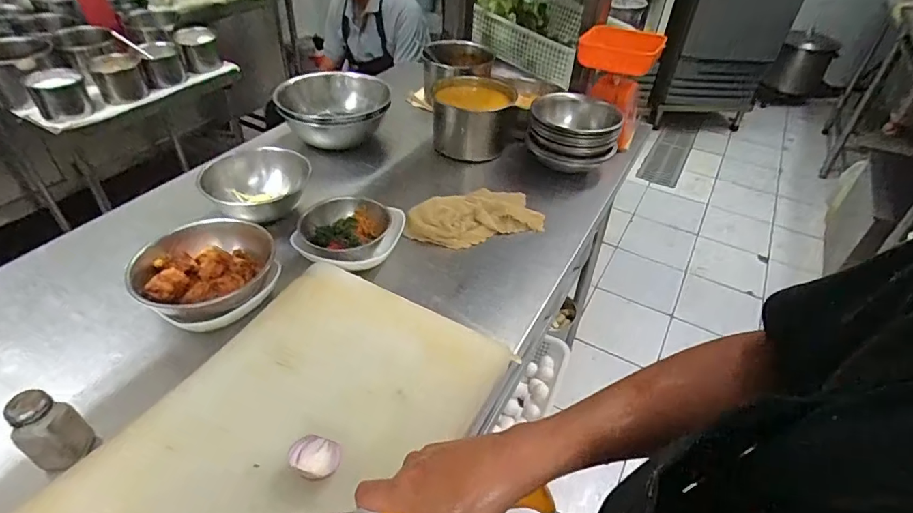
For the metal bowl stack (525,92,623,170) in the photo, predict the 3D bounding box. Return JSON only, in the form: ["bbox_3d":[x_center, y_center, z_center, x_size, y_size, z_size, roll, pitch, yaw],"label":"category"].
[{"bbox_3d":[0.229,-0.247,0.966,0.156,0.085,0.162,10,41,7],"label":"metal bowl stack"}]

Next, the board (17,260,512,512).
[{"bbox_3d":[-0.175,0.185,0.492,0.299,0.032,0.447,22,42,19],"label":"board"}]

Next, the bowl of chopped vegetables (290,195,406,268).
[{"bbox_3d":[-0.160,-0.031,0.750,0.138,0.056,0.144,2,41,-2],"label":"bowl of chopped vegetables"}]

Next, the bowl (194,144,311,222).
[{"bbox_3d":[-0.333,-0.114,0.814,0.152,0.069,0.152,2,41,-2],"label":"bowl"}]

